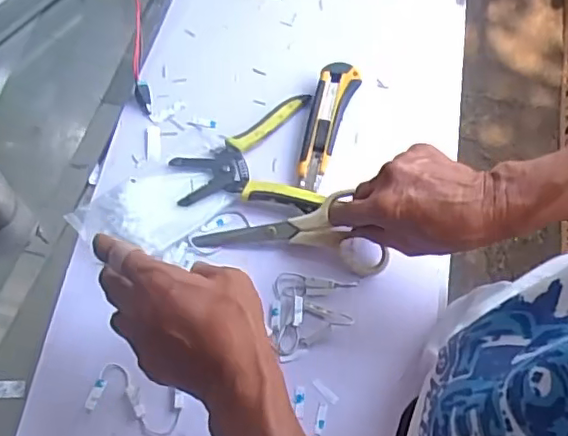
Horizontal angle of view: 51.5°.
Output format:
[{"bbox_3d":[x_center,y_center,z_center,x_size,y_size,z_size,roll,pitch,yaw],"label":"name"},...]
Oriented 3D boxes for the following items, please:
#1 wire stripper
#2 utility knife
[{"bbox_3d":[-0.038,-0.058,0.574,0.136,0.019,0.129,-7,63,-4],"label":"wire stripper"},{"bbox_3d":[0.042,-0.096,0.588,0.039,0.016,0.144,14,63,6],"label":"utility knife"}]

